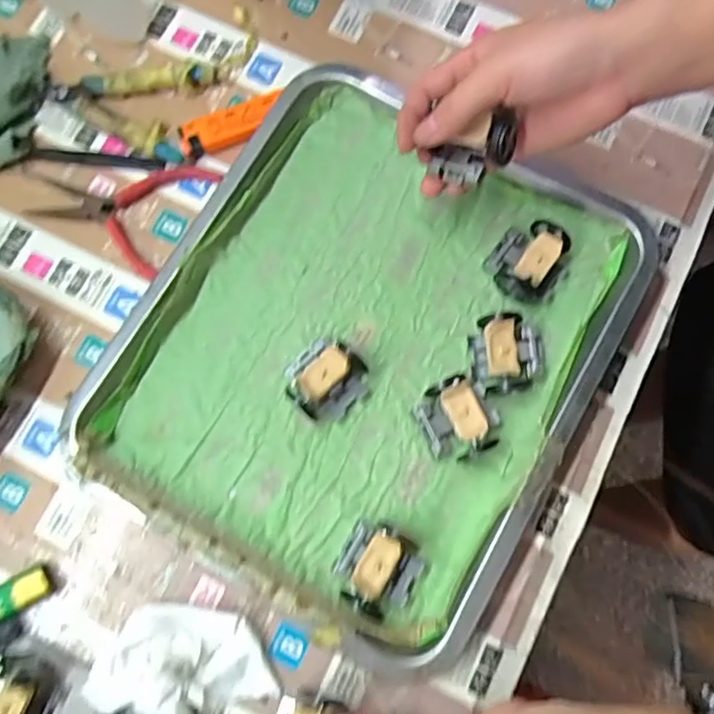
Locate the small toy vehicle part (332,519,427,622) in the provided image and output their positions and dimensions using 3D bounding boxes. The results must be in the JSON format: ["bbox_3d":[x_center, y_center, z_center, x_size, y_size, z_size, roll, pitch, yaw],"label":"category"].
[{"bbox_3d":[0.013,0.118,0.328,0.045,0.030,0.044,32,84,4],"label":"small toy vehicle part"}]

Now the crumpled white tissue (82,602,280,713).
[{"bbox_3d":[-0.095,0.174,0.321,0.083,0.028,0.078,39,84,5],"label":"crumpled white tissue"}]

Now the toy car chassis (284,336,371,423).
[{"bbox_3d":[-0.019,0.013,0.355,0.045,0.028,0.045,-44,85,-5],"label":"toy car chassis"}]

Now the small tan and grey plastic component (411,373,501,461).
[{"bbox_3d":[0.060,0.036,0.347,0.044,0.029,0.045,-26,83,-3],"label":"small tan and grey plastic component"}]

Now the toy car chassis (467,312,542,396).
[{"bbox_3d":[0.091,-0.001,0.355,0.039,0.029,0.046,-4,83,-1],"label":"toy car chassis"}]

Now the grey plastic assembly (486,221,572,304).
[{"bbox_3d":[0.107,-0.059,0.366,0.047,0.030,0.046,35,84,4],"label":"grey plastic assembly"}]

